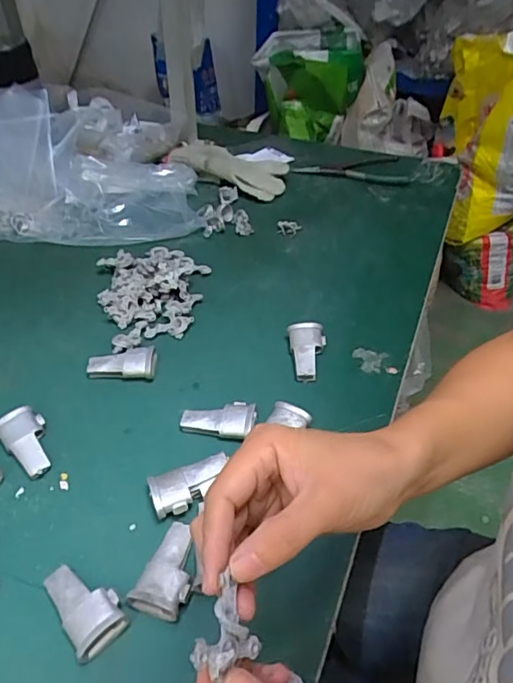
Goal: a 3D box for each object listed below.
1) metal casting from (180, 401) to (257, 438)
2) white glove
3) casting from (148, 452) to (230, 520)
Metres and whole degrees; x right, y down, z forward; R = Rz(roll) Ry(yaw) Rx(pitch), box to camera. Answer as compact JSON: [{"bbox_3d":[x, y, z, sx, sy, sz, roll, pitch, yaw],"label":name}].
[{"bbox_3d":[-0.033,0.068,0.463,0.063,0.019,0.033,8,44,8],"label":"metal casting"},{"bbox_3d":[-0.043,-0.271,0.799,0.202,0.026,0.101,22,48,21],"label":"white glove"},{"bbox_3d":[-0.051,0.113,0.411,0.062,0.024,0.030,-18,46,-18],"label":"casting"}]

